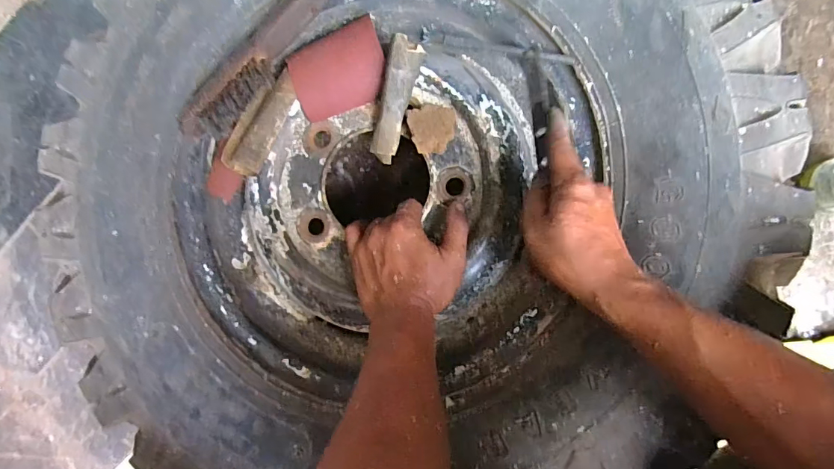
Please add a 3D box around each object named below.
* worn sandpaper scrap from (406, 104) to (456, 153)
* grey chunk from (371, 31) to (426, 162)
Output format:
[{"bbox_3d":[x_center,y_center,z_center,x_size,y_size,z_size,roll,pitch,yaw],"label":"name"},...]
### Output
[{"bbox_3d":[0.016,-0.108,0.471,0.050,0.006,0.051,1,82,-14],"label":"worn sandpaper scrap"},{"bbox_3d":[-0.022,-0.135,0.467,0.028,0.018,0.122,17,106,9],"label":"grey chunk"}]

